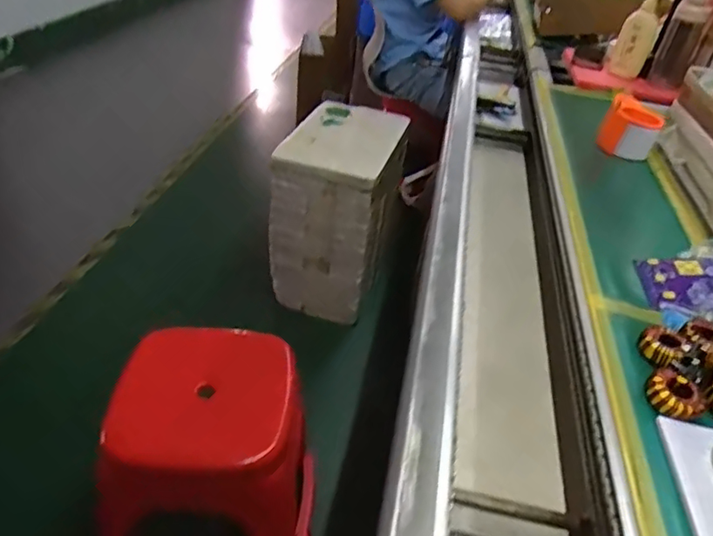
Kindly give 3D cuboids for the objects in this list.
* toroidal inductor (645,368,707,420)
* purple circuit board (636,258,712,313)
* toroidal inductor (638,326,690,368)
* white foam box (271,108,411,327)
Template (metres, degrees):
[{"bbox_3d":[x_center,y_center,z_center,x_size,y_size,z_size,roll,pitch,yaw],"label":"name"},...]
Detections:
[{"bbox_3d":[0.297,0.118,0.518,0.042,0.018,0.049,-27,48,-36],"label":"toroidal inductor"},{"bbox_3d":[0.415,0.019,0.673,0.120,0.008,0.098,-3,37,13],"label":"purple circuit board"},{"bbox_3d":[0.315,0.082,0.575,0.045,0.019,0.042,-27,48,-36],"label":"toroidal inductor"},{"bbox_3d":[-0.046,-0.163,1.659,0.302,0.499,0.380,15,38,12],"label":"white foam box"}]

